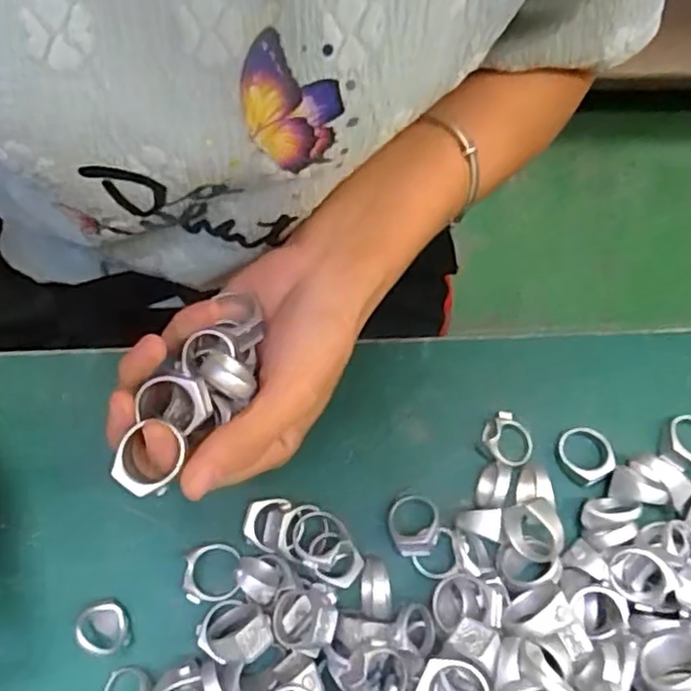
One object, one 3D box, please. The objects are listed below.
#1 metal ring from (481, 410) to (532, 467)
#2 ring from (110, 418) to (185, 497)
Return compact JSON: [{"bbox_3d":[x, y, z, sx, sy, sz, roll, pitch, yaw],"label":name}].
[{"bbox_3d":[0.075,0.043,0.311,0.021,0.012,0.024,-34,76,-10],"label":"metal ring"},{"bbox_3d":[-0.068,0.039,0.234,0.021,0.005,0.026,32,74,9],"label":"ring"}]

